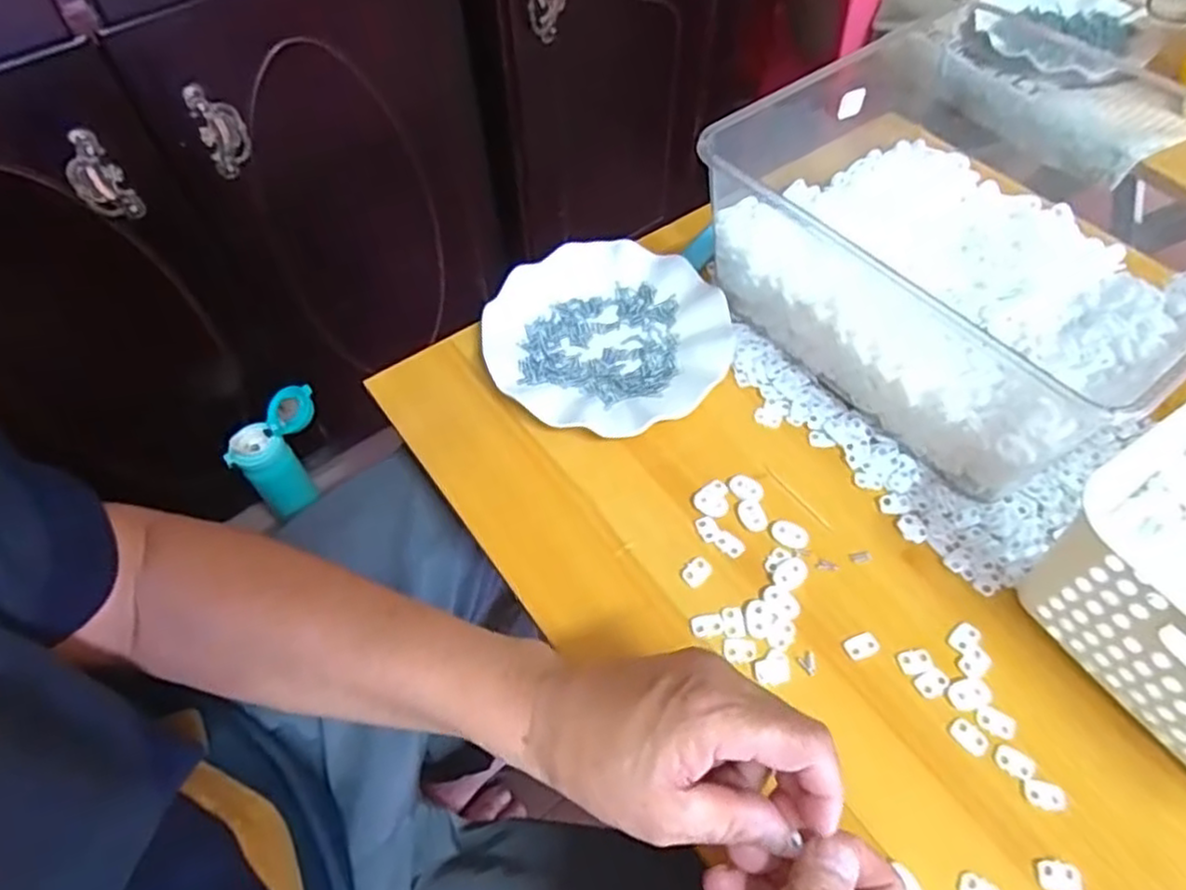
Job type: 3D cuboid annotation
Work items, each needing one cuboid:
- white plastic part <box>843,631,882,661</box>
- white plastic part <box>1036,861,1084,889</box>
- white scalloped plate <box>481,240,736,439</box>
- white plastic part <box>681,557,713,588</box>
[{"bbox_3d":[0.159,0.118,0.420,0.021,0.004,0.014,-17,56,-10],"label":"white plastic part"},{"bbox_3d":[0.232,0.214,0.353,0.021,0.004,0.014,1,55,2],"label":"white plastic part"},{"bbox_3d":[0.013,-0.084,0.548,0.179,0.025,0.177,-1,55,1],"label":"white scalloped plate"},{"bbox_3d":[0.065,0.080,0.449,0.020,0.004,0.014,-38,62,-22],"label":"white plastic part"}]

